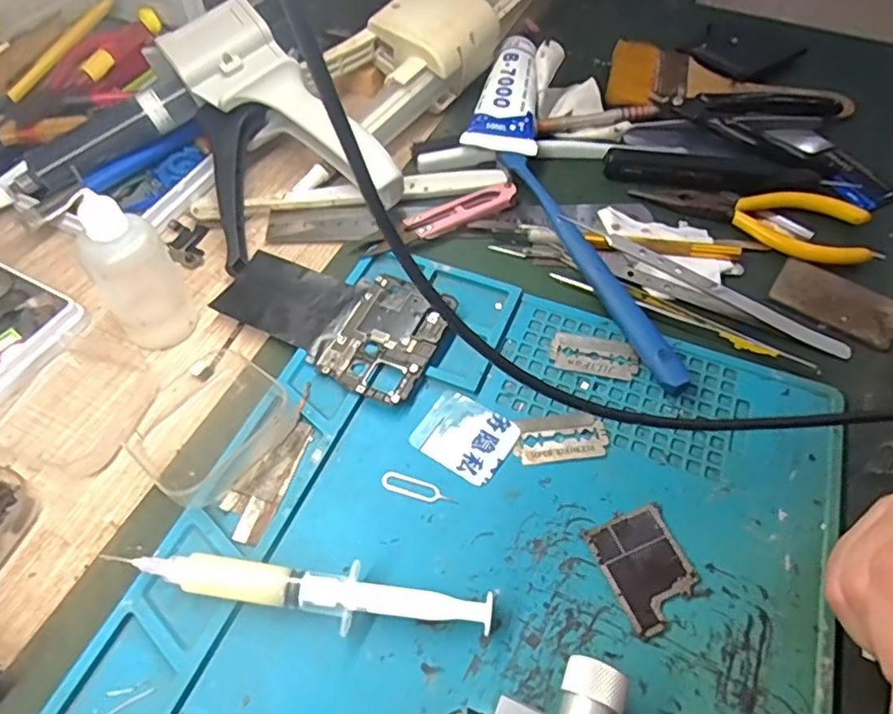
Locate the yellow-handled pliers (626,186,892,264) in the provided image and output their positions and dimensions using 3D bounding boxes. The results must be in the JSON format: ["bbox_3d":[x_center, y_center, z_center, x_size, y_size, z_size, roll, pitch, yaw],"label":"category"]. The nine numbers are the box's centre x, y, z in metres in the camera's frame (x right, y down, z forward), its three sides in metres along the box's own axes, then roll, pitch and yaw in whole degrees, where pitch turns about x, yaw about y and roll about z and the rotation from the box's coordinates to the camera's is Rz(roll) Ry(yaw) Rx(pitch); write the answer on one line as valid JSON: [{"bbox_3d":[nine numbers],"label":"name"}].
[{"bbox_3d":[0.181,-0.088,0.354,0.132,0.008,0.051,25,59,16],"label":"yellow-handled pliers"}]

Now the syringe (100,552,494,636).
[{"bbox_3d":[-0.051,0.087,0.224,0.134,0.016,0.018,5,55,2],"label":"syringe"}]

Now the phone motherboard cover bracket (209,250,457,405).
[{"bbox_3d":[-0.059,-0.020,0.304,0.112,0.008,0.066,20,57,12],"label":"phone motherboard cover bracket"}]

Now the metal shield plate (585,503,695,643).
[{"bbox_3d":[0.079,0.081,0.237,0.033,0.004,0.042,-20,58,-14],"label":"metal shield plate"}]

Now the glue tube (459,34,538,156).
[{"bbox_3d":[0.040,-0.171,0.400,0.043,0.025,0.114,7,56,4],"label":"glue tube"}]

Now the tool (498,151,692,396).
[{"bbox_3d":[0.074,-0.054,0.324,0.012,0.015,0.176,-19,58,-13],"label":"tool"}]

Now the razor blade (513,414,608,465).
[{"bbox_3d":[0.050,0.035,0.269,0.040,0.004,0.022,-5,56,-5],"label":"razor blade"}]

